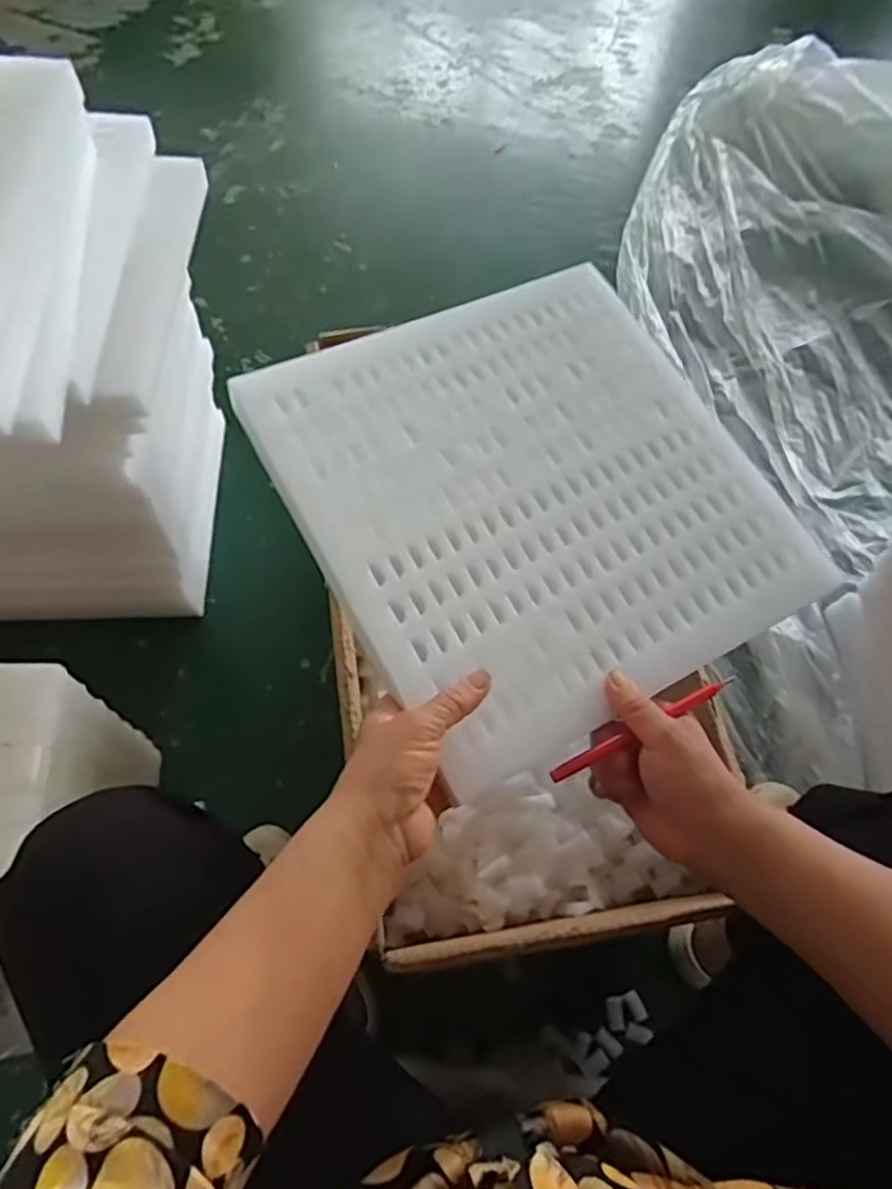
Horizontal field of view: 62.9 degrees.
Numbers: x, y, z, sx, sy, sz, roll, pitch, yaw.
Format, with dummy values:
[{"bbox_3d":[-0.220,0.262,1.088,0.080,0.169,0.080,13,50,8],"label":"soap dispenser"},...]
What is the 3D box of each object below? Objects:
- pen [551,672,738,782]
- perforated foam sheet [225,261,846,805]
[{"bbox_3d":[0.129,0.087,0.474,0.137,0.012,0.010,-26,69,-9],"label":"pen"},{"bbox_3d":[0.069,-0.081,0.546,0.341,0.018,0.341,-25,73,-18],"label":"perforated foam sheet"}]

